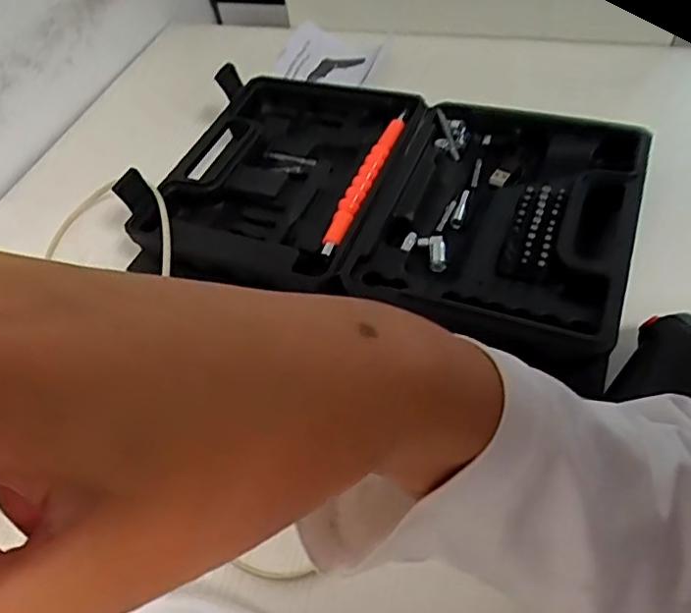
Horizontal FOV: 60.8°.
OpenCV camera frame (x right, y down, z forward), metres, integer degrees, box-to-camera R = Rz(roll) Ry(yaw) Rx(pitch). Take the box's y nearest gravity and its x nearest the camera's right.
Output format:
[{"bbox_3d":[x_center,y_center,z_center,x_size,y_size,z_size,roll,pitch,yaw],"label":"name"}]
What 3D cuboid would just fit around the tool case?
[{"bbox_3d":[0.028,-0.088,0.445,0.347,0.039,0.242,15,55,18],"label":"tool case"}]

